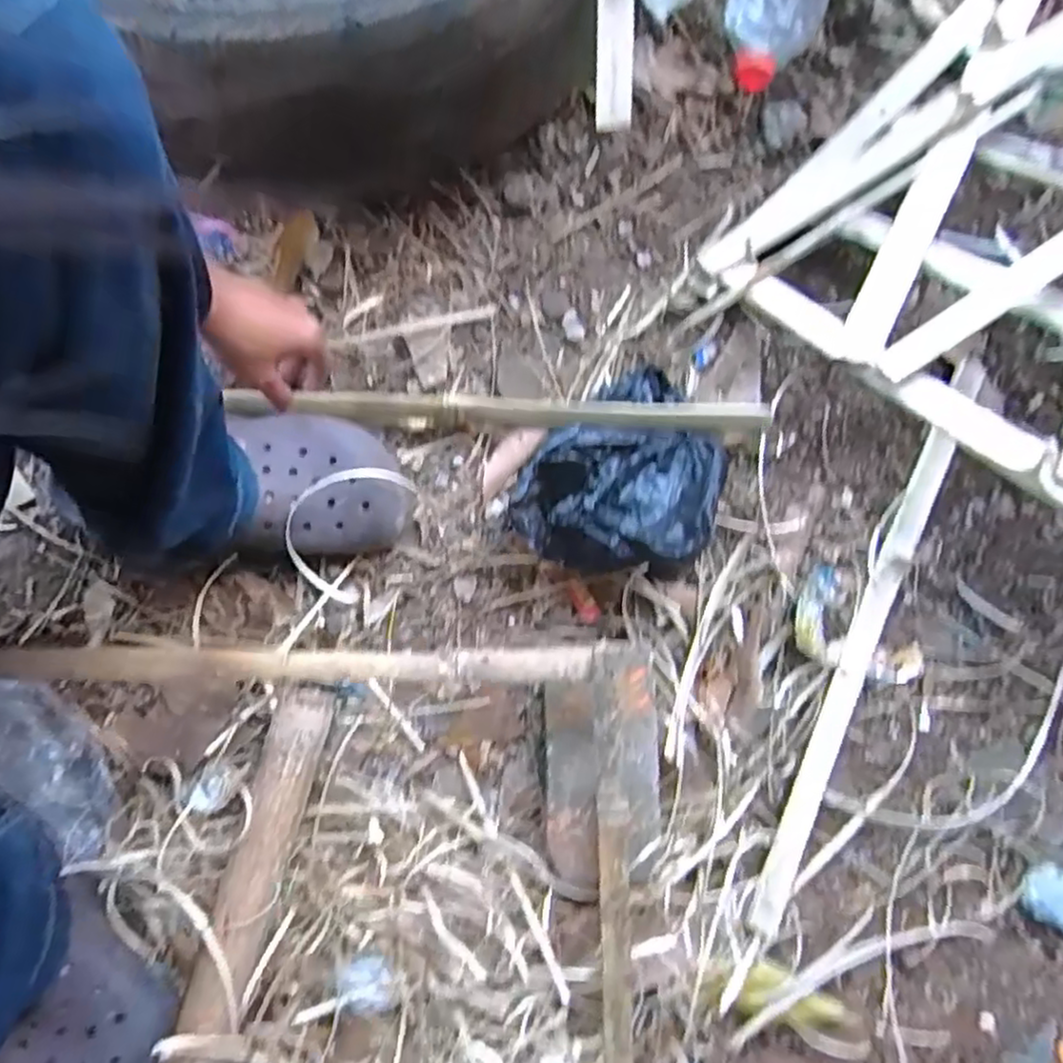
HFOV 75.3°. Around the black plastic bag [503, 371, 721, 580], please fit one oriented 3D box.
[{"bbox_3d":[0.077,-0.055,0.551,0.154,0.088,0.188,23,79,5],"label":"black plastic bag"}]

